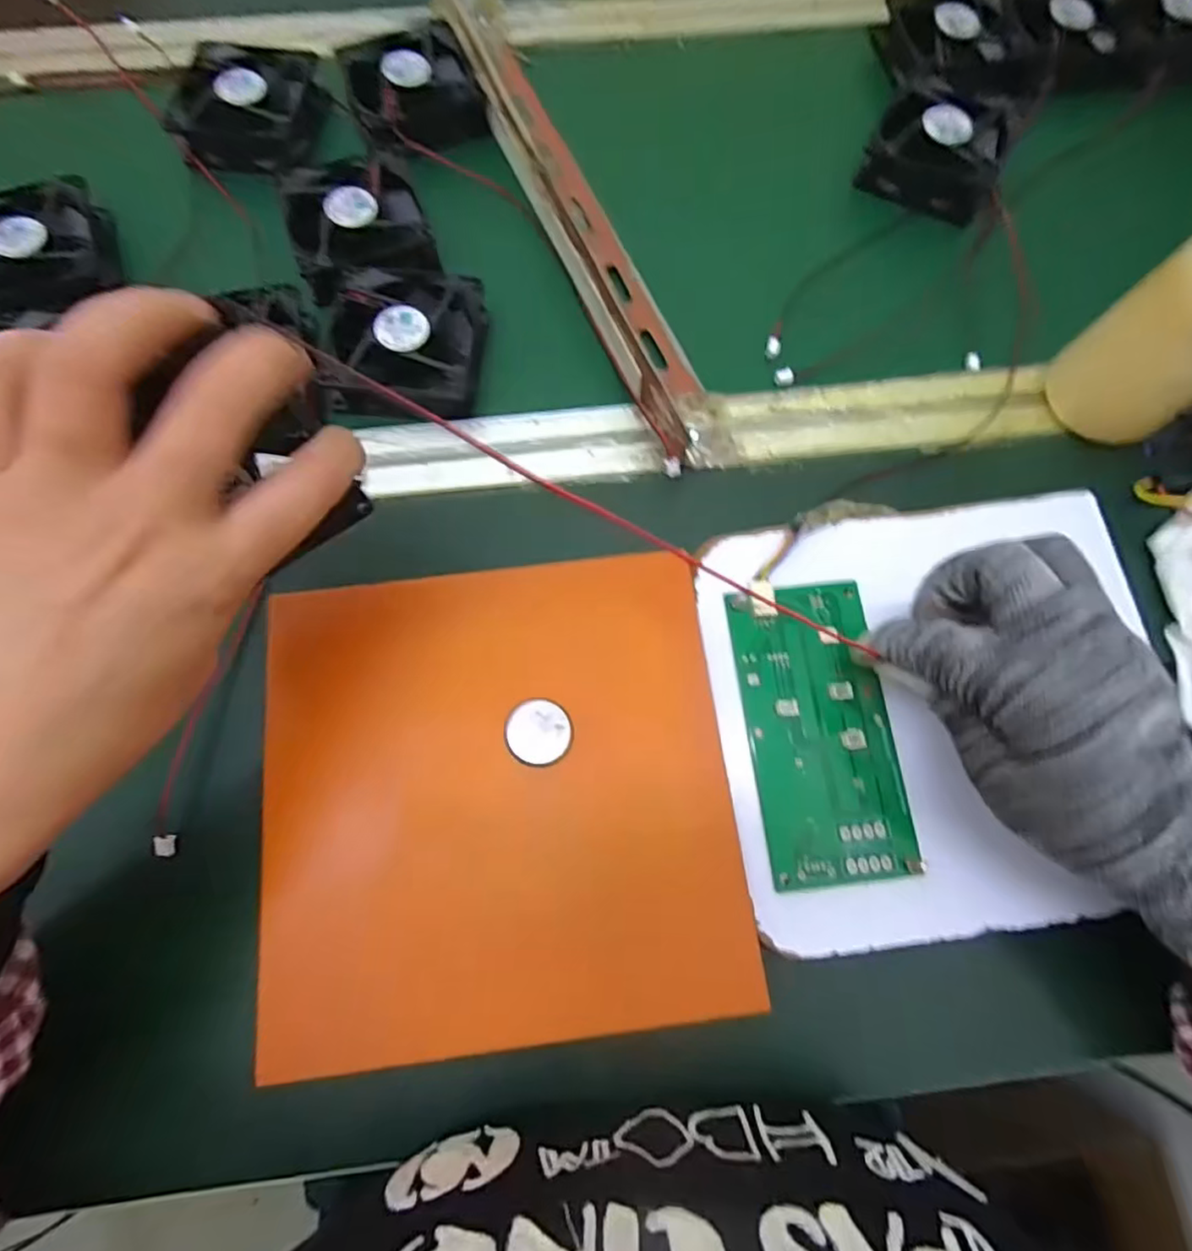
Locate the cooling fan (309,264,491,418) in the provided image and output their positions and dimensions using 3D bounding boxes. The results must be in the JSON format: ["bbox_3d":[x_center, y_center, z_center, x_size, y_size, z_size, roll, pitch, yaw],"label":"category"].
[{"bbox_3d":[-0.111,-0.161,0.353,0.093,0.023,0.083,2,72,0],"label":"cooling fan"}]

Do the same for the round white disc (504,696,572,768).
[{"bbox_3d":[-0.025,0.048,0.282,0.029,0.009,0.029,0,72,-1],"label":"round white disc"}]

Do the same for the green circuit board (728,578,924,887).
[{"bbox_3d":[0.102,0.045,0.284,0.065,0.007,0.133,-5,72,-3],"label":"green circuit board"}]

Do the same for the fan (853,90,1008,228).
[{"bbox_3d":[0.216,-0.303,0.398,0.077,0.026,0.076,26,73,7],"label":"fan"}]

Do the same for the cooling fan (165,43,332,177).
[{"bbox_3d":[-0.219,-0.331,0.405,0.081,0.032,0.075,0,72,-1],"label":"cooling fan"}]

